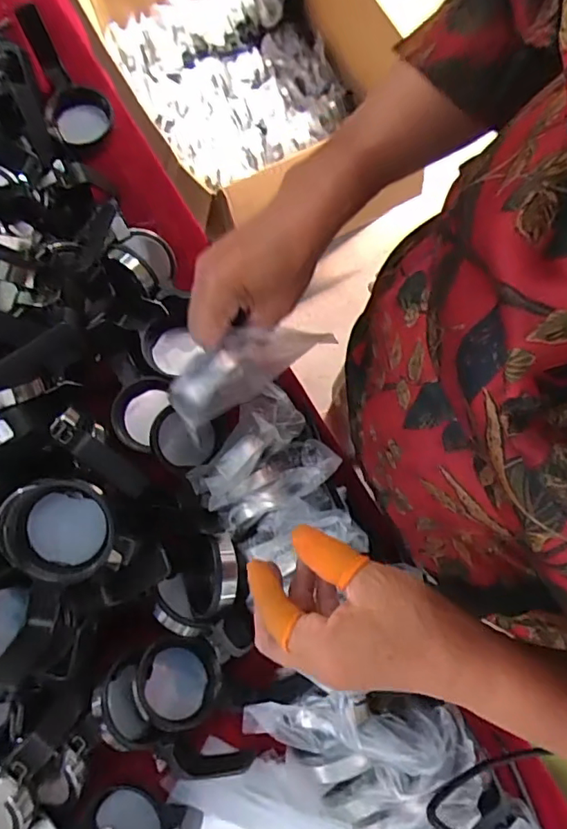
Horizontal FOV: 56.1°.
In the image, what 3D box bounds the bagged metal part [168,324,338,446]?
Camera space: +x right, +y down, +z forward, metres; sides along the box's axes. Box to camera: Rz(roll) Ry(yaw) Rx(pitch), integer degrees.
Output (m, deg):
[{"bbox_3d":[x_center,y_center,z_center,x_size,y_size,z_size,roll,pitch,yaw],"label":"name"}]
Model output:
[{"bbox_3d":[-0.019,-0.037,0.388,0.136,0.037,0.044,-30,78,-21],"label":"bagged metal part"}]

